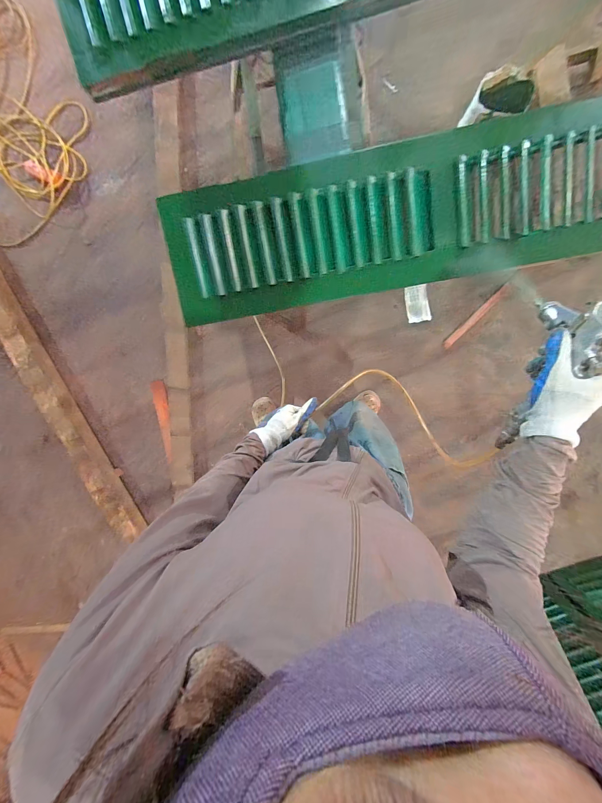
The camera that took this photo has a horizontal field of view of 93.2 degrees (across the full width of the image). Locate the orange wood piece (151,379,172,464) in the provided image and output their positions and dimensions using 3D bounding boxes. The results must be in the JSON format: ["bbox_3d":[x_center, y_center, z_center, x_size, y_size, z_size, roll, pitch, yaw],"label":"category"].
[{"bbox_3d":[-0.696,0.102,1.434,0.093,0.035,0.411,-4,98,4],"label":"orange wood piece"}]

